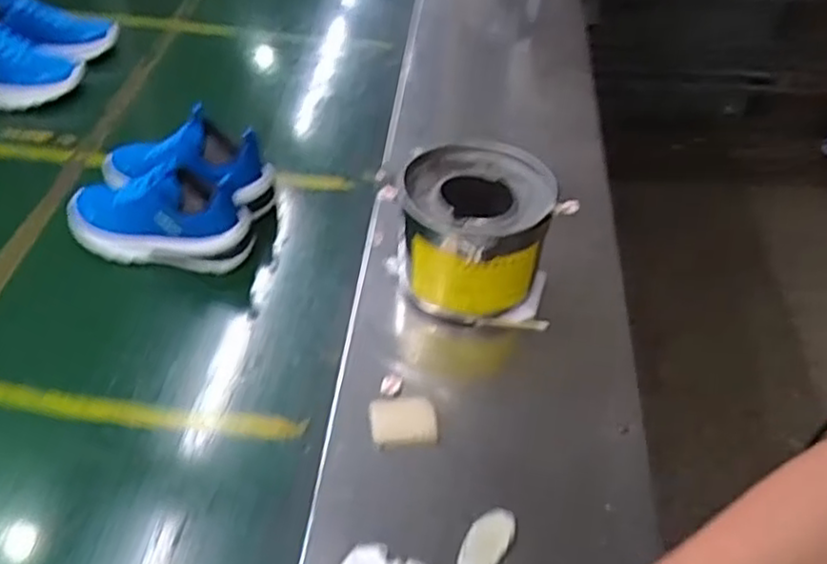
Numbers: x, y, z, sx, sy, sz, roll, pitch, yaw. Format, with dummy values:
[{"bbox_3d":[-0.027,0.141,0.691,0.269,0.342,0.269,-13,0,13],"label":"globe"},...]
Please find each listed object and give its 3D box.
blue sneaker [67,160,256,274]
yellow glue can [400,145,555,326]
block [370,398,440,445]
[{"bbox_3d":[-0.270,-0.077,0.755,0.191,0.091,0.088,15,47,10],"label":"blue sneaker"},{"bbox_3d":[0.055,-0.040,0.696,0.137,0.123,0.152,13,46,8],"label":"yellow glue can"},{"bbox_3d":[-0.008,0.117,0.611,0.057,0.010,0.043,-3,46,-8],"label":"block"}]

